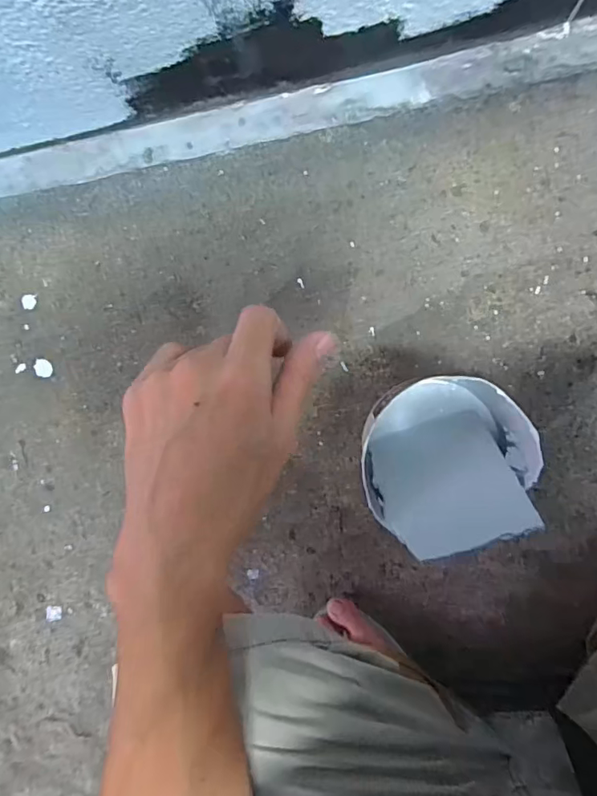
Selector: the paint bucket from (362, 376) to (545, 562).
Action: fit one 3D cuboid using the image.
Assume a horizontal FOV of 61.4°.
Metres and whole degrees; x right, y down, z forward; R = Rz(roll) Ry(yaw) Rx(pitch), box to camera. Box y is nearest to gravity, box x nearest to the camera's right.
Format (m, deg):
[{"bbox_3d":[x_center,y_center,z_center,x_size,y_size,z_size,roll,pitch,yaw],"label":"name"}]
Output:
[{"bbox_3d":[0.149,0.054,0.524,0.166,0.202,0.140,-18,89,8],"label":"paint bucket"}]

